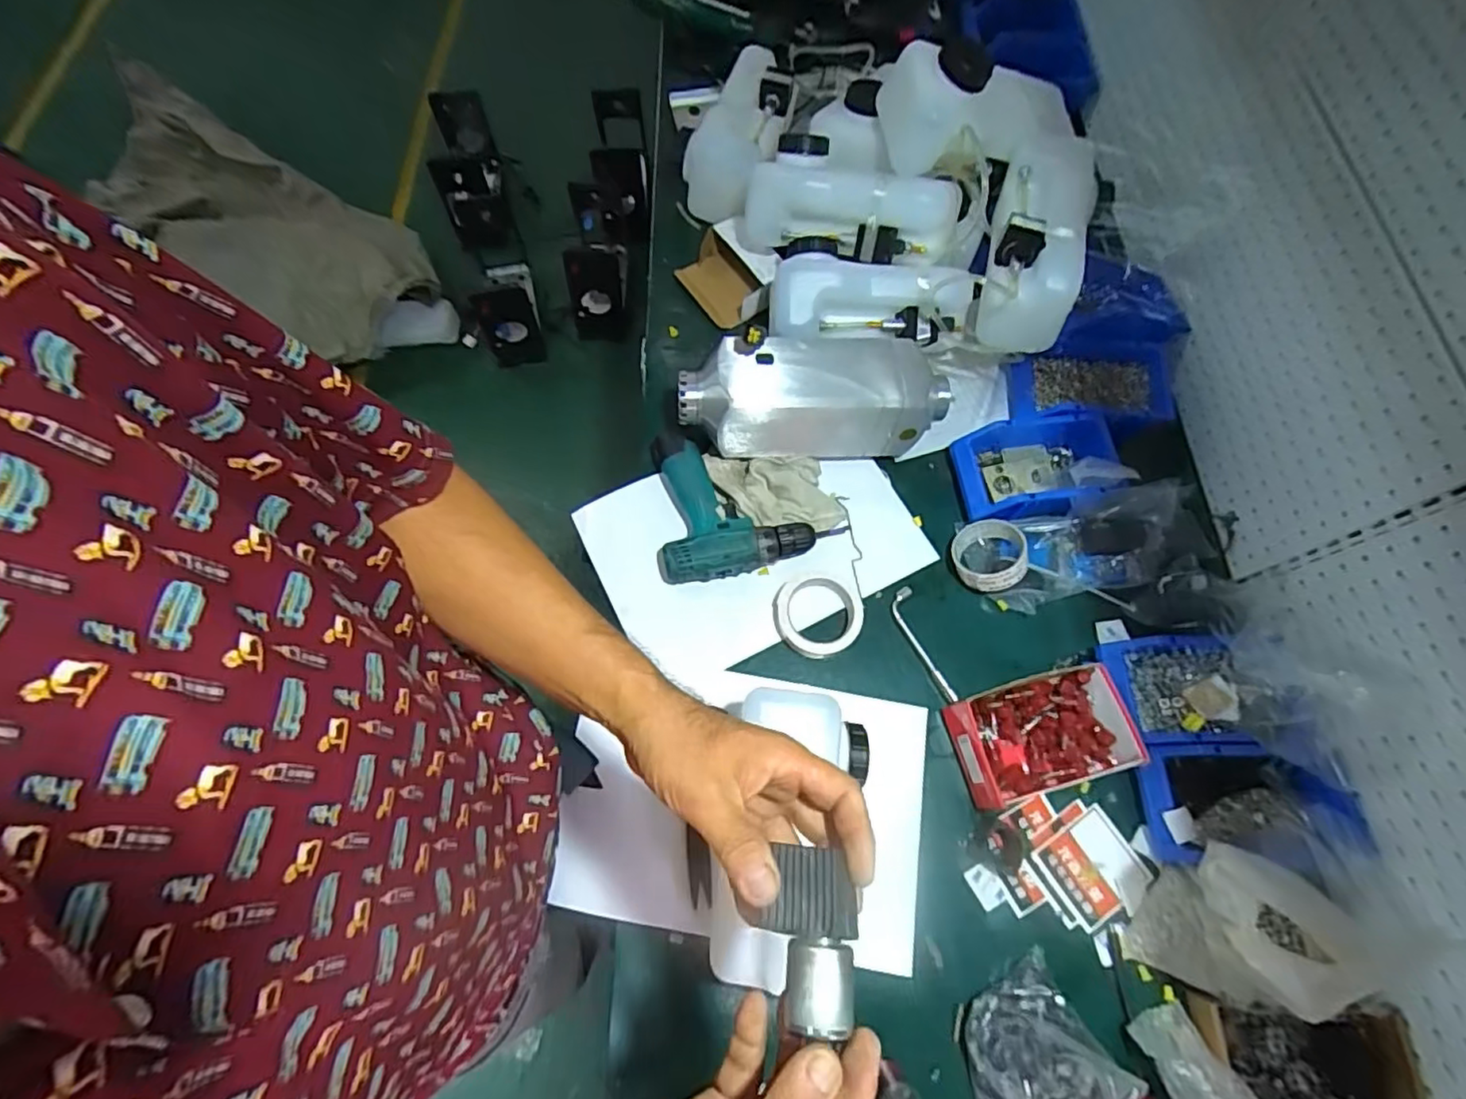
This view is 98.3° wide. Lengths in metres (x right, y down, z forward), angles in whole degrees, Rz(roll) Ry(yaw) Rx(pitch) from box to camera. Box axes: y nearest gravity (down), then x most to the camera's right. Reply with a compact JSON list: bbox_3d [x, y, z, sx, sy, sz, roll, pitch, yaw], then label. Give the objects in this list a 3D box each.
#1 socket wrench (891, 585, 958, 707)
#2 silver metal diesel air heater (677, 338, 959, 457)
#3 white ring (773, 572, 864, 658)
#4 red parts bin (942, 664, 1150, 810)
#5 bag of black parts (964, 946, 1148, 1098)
[{"bbox_3d":[0.226,0.116,0.758,0.031,0.015,0.143,-17,70,-8],"label":"socket wrench"},{"bbox_3d":[0.104,-0.192,0.807,0.341,0.110,0.125,-1,69,-2],"label":"silver metal diesel air heater"},{"bbox_3d":[0.101,0.077,0.751,0.103,0.030,0.097,1,69,-2],"label":"white ring"},{"bbox_3d":[0.339,0.203,0.697,0.189,0.051,0.113,-14,70,-7],"label":"red parts bin"},{"bbox_3d":[0.277,0.461,0.573,0.126,0.083,0.107,-23,71,-10],"label":"bag of black parts"}]

